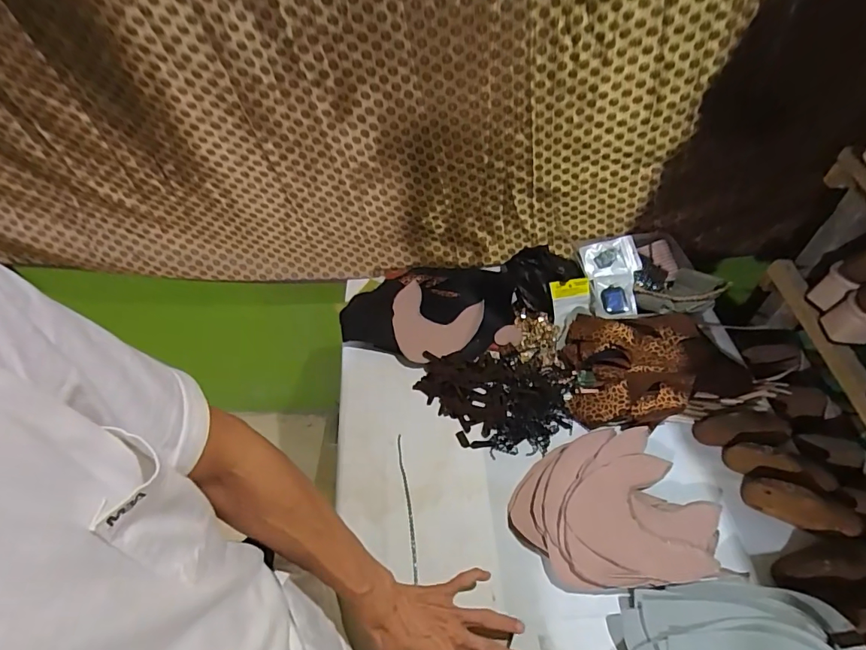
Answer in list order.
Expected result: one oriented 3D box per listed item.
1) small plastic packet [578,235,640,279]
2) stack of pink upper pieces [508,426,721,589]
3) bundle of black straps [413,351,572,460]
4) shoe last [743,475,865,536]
[{"bbox_3d":[0.337,-0.125,0.856,0.106,0.020,0.073,-16,73,4],"label":"small plastic packet"},{"bbox_3d":[0.240,0.249,0.621,0.263,0.037,0.196,-6,50,-1],"label":"stack of pink upper pieces"},{"bbox_3d":[0.096,0.116,0.746,0.244,0.035,0.174,17,53,17],"label":"bundle of black straps"},{"bbox_3d":[0.496,0.240,0.607,0.140,0.052,0.053,18,54,18],"label":"shoe last"}]

